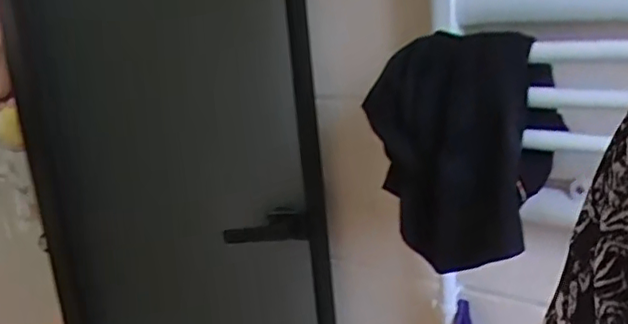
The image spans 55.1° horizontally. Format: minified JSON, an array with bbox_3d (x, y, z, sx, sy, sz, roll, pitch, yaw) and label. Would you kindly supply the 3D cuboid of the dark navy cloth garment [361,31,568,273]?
[{"bbox_3d":[0.164,-0.016,0.686,0.201,0.247,0.110,6,11,15],"label":"dark navy cloth garment"}]

